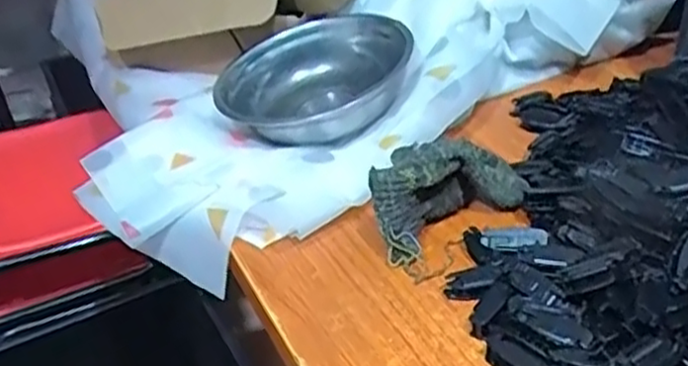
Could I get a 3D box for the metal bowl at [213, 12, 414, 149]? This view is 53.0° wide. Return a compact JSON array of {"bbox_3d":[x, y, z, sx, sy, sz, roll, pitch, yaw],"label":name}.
[{"bbox_3d":[-0.025,-0.110,0.730,0.192,0.081,0.192,-2,34,1],"label":"metal bowl"}]

